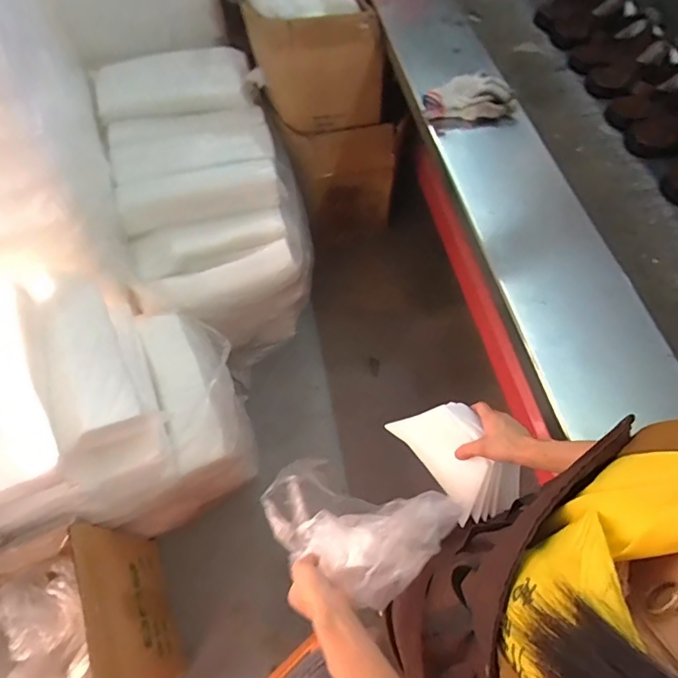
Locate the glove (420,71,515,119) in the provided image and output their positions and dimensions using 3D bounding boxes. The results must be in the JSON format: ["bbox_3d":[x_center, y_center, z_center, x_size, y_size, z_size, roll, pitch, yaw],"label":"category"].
[{"bbox_3d":[0.309,-0.558,1.059,0.208,0.058,0.112,-18,61,-9],"label":"glove"}]

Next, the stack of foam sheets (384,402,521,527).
[{"bbox_3d":[0.176,0.174,0.682,0.181,0.116,0.037,50,29,13],"label":"stack of foam sheets"}]

